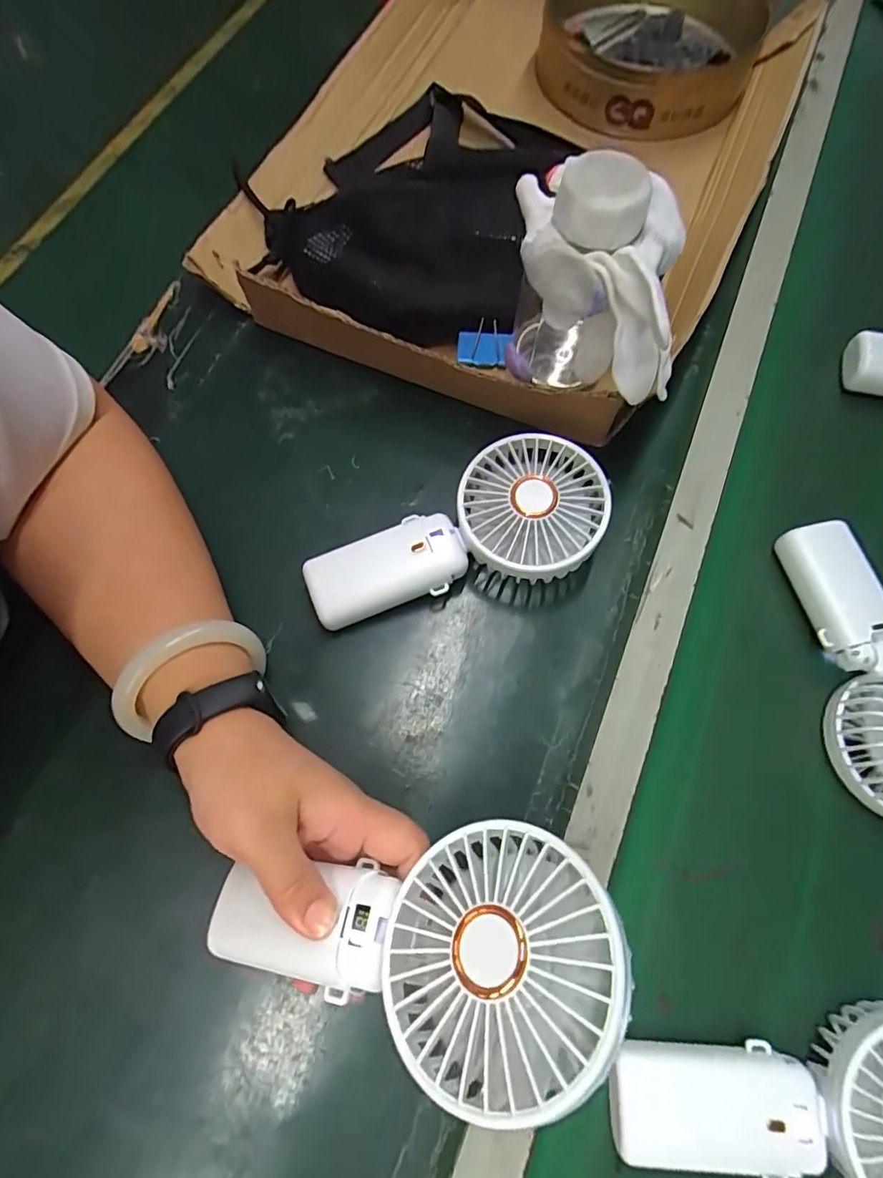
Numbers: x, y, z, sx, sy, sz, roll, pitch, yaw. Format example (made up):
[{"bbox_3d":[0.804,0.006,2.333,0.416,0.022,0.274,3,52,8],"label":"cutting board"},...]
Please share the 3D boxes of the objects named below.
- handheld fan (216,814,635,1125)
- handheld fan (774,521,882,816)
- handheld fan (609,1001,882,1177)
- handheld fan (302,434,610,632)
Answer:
[{"bbox_3d":[-0.016,0.137,0.229,0.185,0.043,0.087,-2,54,35],"label":"handheld fan"},{"bbox_3d":[0.260,0.045,0.331,0.075,0.046,0.180,-11,73,-8],"label":"handheld fan"},{"bbox_3d":[0.174,0.240,0.258,0.179,0.036,0.083,9,71,-1],"label":"handheld fan"},{"bbox_3d":[0.009,-0.027,0.331,0.181,0.049,0.086,-20,73,-9],"label":"handheld fan"}]

